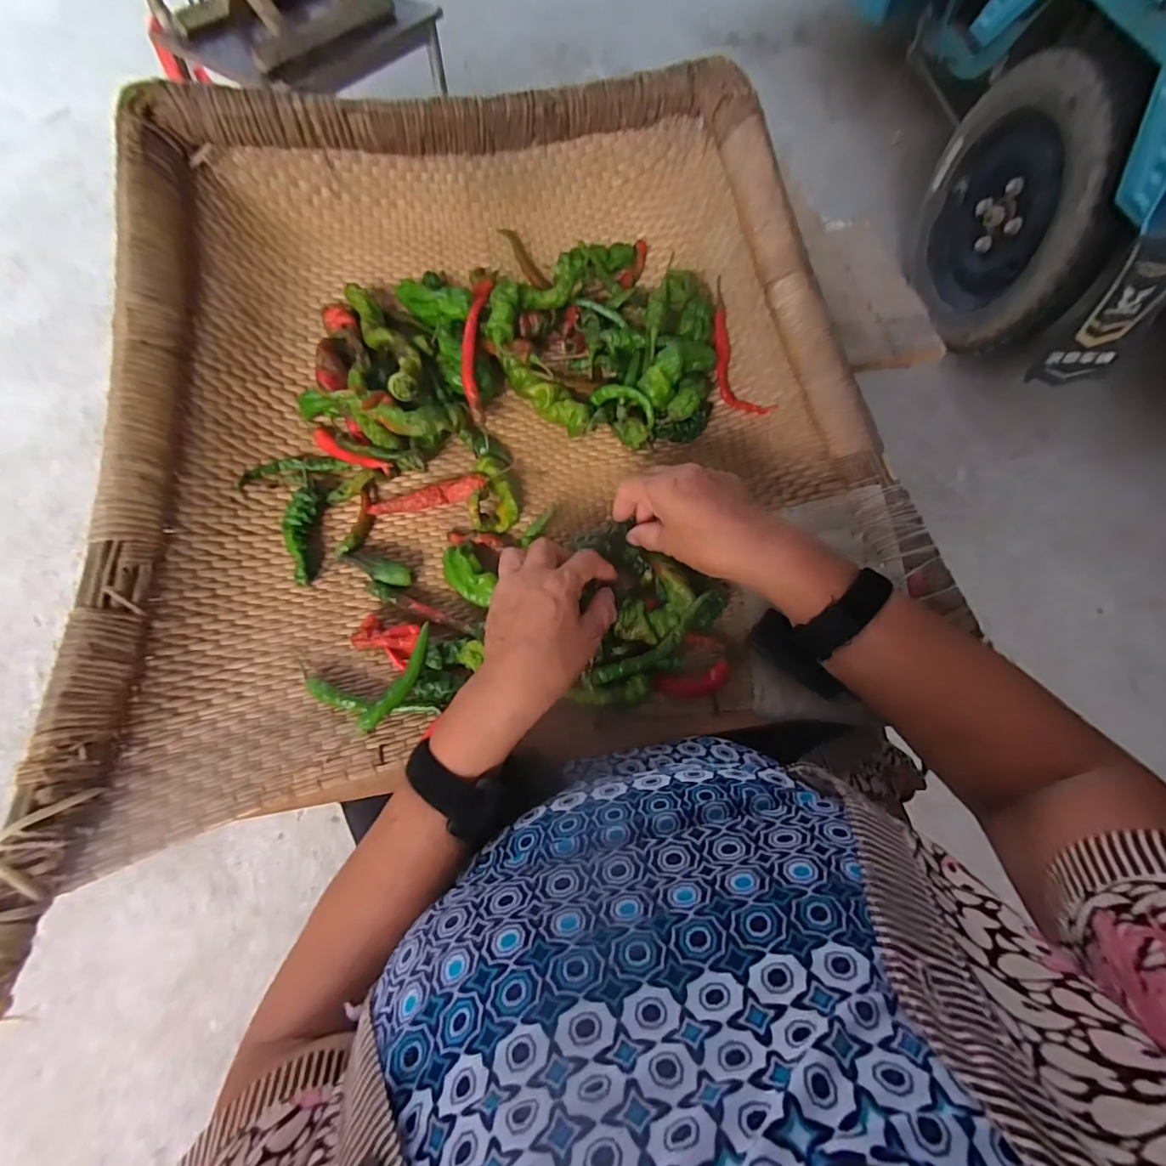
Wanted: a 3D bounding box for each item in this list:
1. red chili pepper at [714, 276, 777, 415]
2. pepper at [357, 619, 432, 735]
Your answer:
[{"bbox_3d":[0.144,-0.228,0.514,0.037,0.024,0.151,-10,80,-6],"label":"red chili pepper"},{"bbox_3d":[-0.129,0.069,0.378,0.016,0.023,0.080,30,70,12],"label":"pepper"}]

